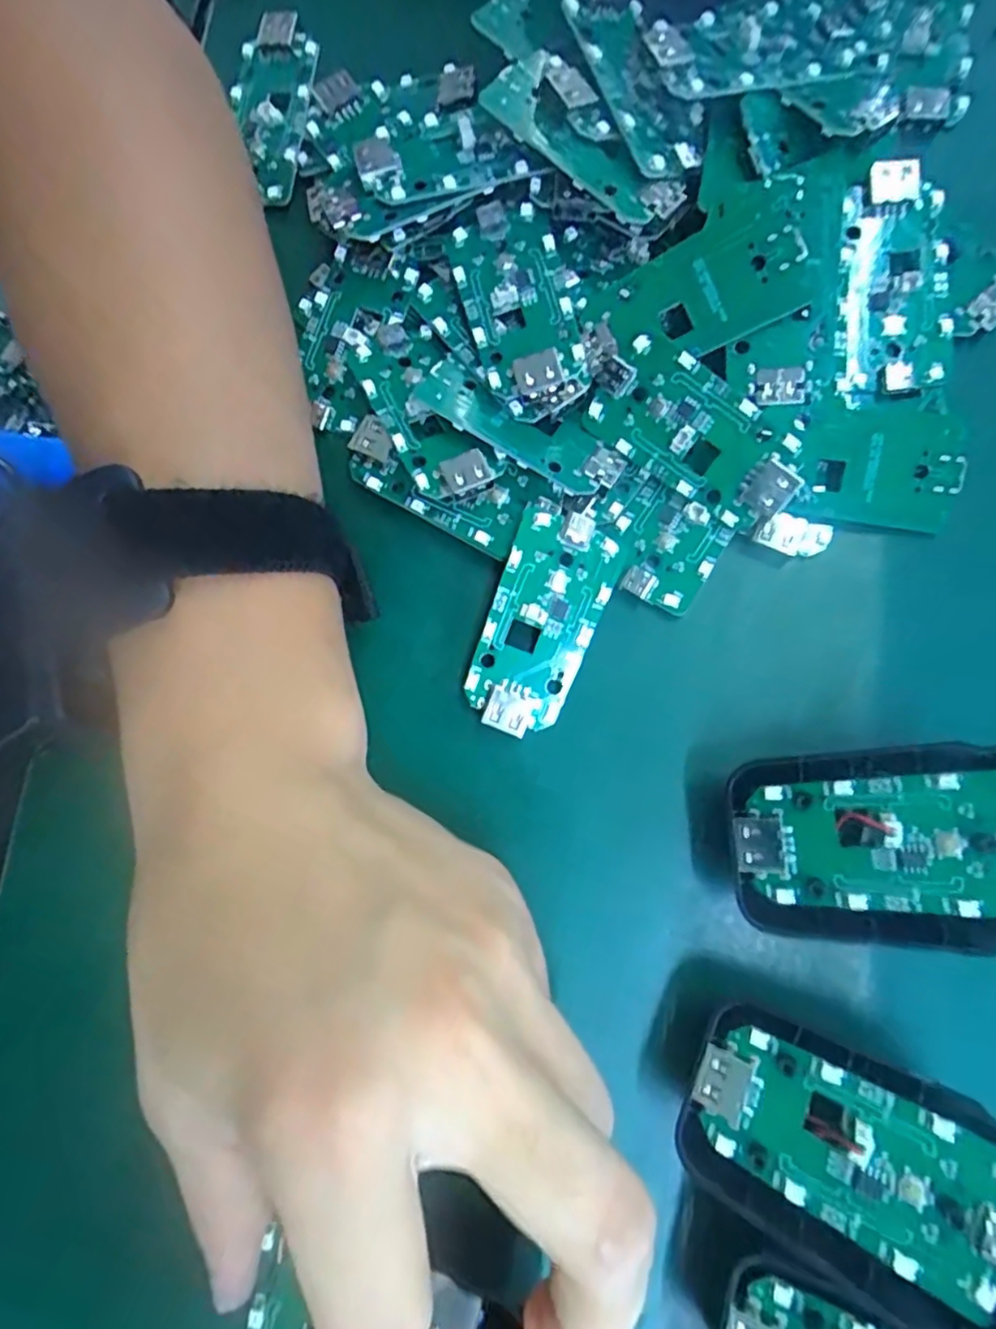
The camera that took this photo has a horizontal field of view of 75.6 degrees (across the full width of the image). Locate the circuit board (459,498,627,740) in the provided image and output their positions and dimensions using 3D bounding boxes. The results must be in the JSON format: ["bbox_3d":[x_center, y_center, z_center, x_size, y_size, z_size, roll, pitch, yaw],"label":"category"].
[{"bbox_3d":[0.012,-0.012,0.188,0.032,0.012,0.065,24,81,4],"label":"circuit board"}]

